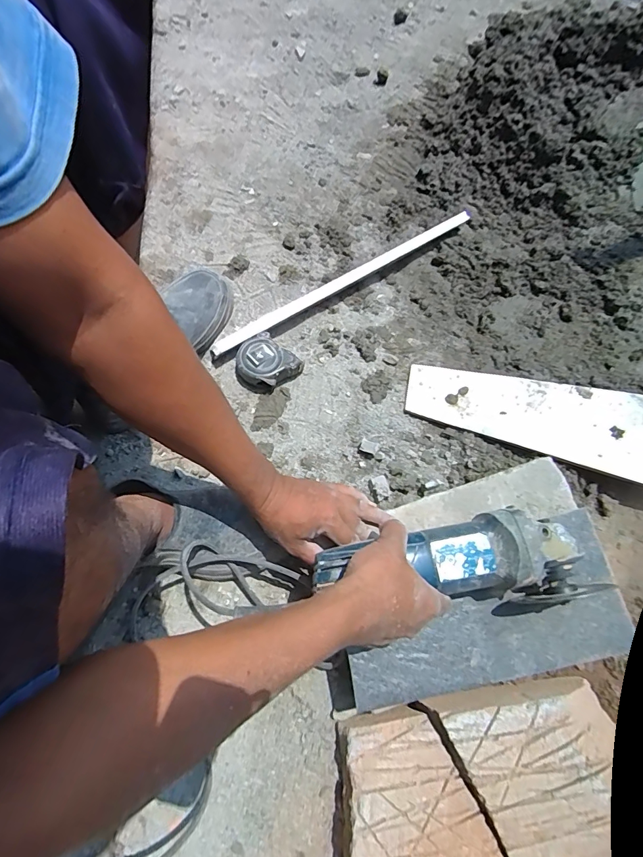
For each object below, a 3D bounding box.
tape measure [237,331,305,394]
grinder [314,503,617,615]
[{"bbox_3d":[-0.080,-0.090,0.594,0.075,0.047,0.075,43,74,13],"label":"tape measure"},{"bbox_3d":[0.121,0.128,0.407,0.252,0.079,0.089,6,69,-7],"label":"grinder"}]

